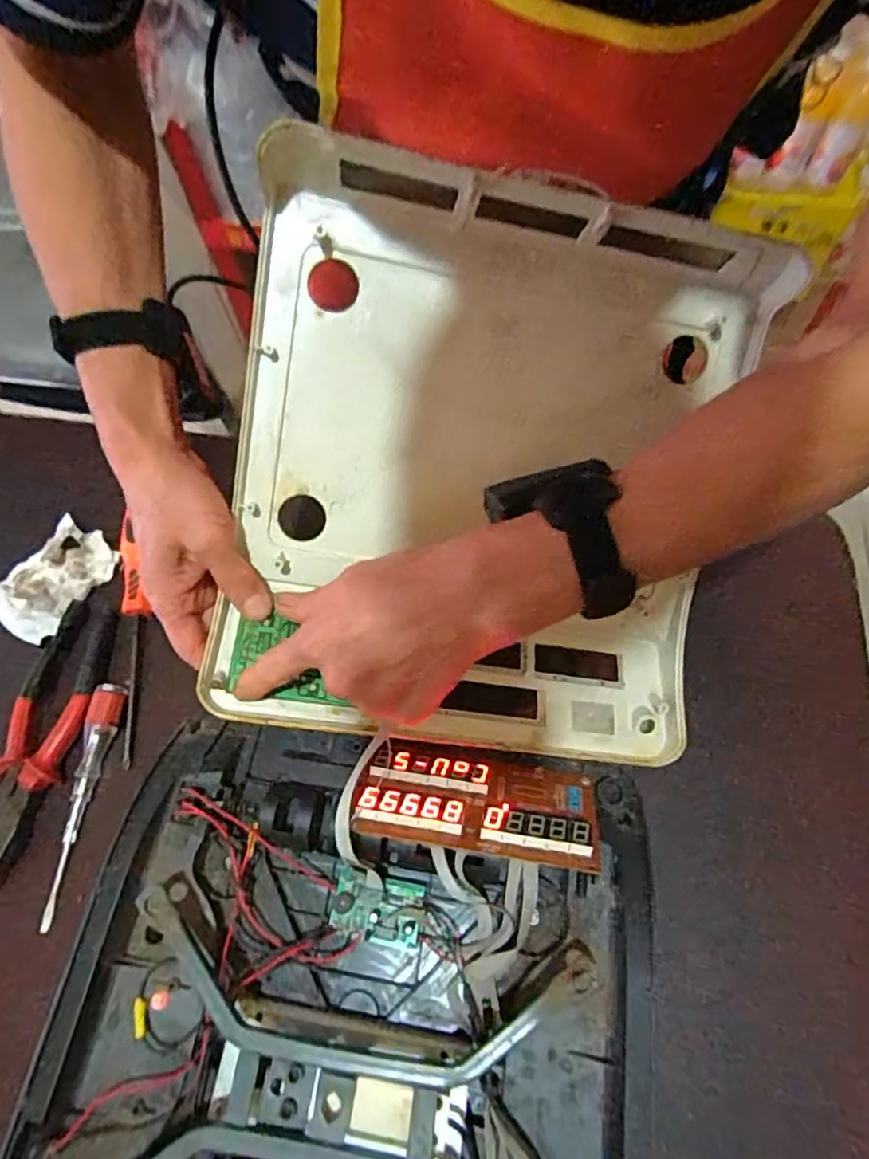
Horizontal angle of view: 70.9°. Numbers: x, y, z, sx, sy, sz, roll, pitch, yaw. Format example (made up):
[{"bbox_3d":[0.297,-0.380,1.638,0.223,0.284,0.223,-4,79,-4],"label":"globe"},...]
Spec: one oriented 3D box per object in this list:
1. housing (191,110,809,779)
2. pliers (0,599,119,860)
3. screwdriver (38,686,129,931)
[{"bbox_3d":[0.038,-0.060,0.400,0.326,0.061,0.343,9,101,-5],"label":"housing"},{"bbox_3d":[-0.294,0.112,0.459,0.052,0.018,0.209,3,64,5],"label":"pliers"},{"bbox_3d":[-0.259,0.156,0.438,0.018,0.019,0.164,6,64,7],"label":"screwdriver"}]

